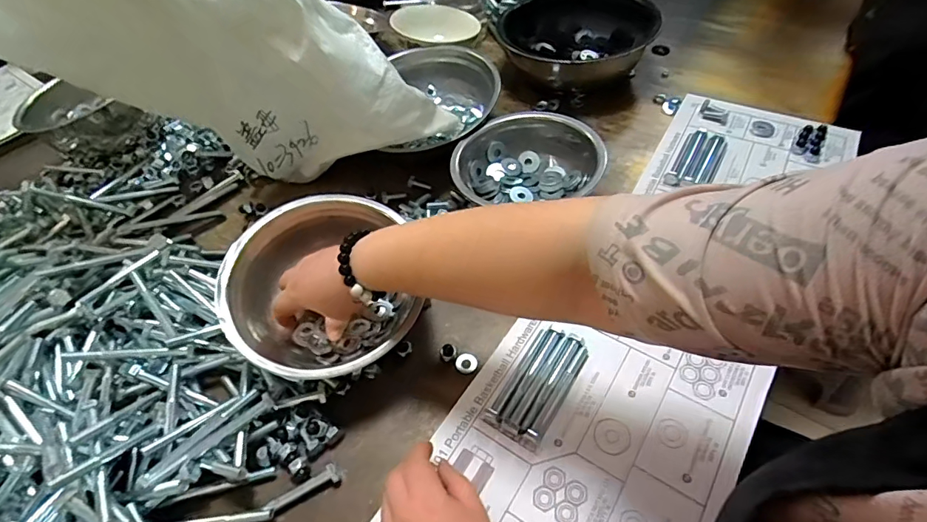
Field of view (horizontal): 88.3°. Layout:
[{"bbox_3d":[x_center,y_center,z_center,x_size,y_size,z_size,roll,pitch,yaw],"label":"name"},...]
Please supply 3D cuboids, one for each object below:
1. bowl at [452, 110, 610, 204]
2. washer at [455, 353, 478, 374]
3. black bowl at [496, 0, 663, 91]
[{"bbox_3d":[0.076,-0.105,0.581,0.174,0.074,0.164,0,52,3],"label":"bowl"},{"bbox_3d":[0.003,0.099,0.464,0.021,0.004,0.020,0,62,1],"label":"washer"},{"bbox_3d":[0.174,-0.340,0.751,0.234,0.077,0.216,-4,51,0],"label":"black bowl"}]

